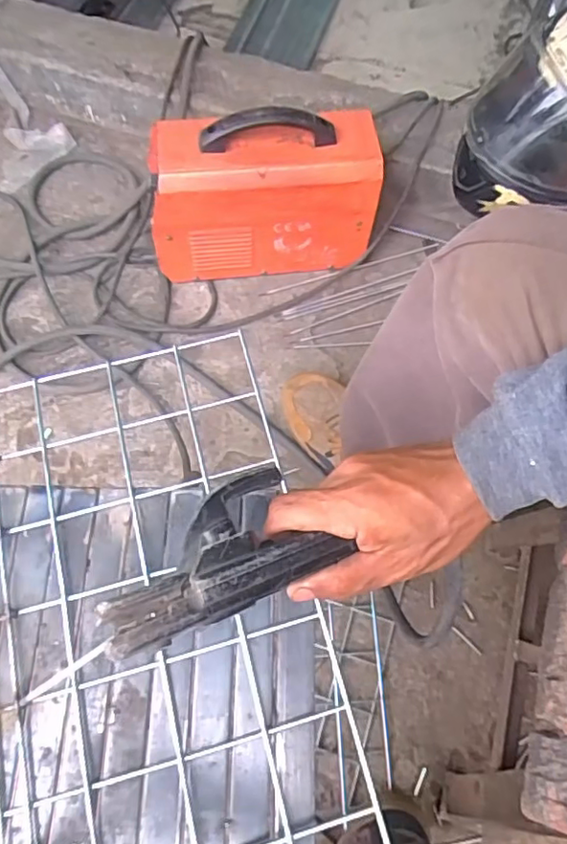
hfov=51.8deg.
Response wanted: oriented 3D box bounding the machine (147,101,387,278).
[{"bbox_3d":[-0.030,-0.336,0.868,0.325,0.231,0.123,-6,68,-4],"label":"machine"}]

